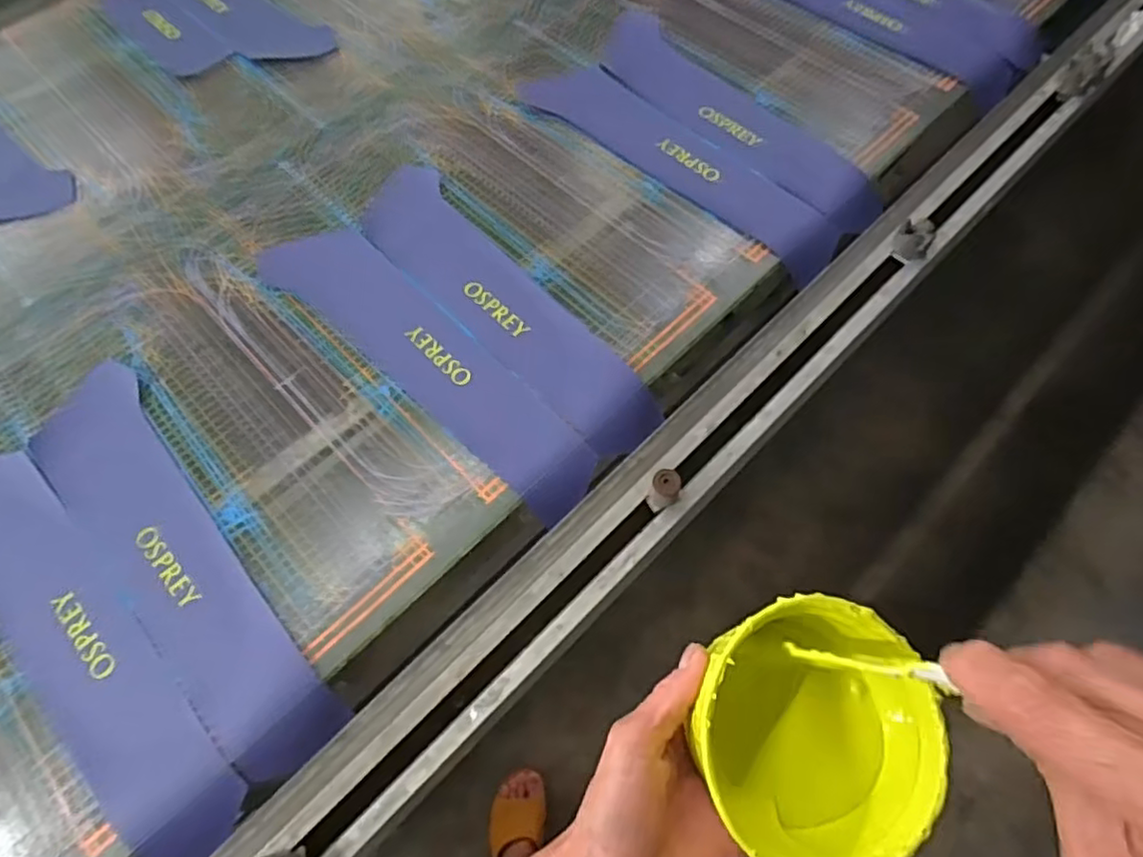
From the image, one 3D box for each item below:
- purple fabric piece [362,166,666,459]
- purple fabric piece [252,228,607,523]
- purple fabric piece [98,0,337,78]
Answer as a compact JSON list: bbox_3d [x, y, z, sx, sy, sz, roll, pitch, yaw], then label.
[{"bbox_3d":[-0.078,-0.134,0.666,0.103,0.007,0.422,-36,71,-15],"label":"purple fabric piece"},{"bbox_3d":[-0.146,-0.076,0.644,0.427,0.007,0.100,38,71,15],"label":"purple fabric piece"},{"bbox_3d":[-0.497,-0.555,0.866,0.329,0.010,0.176,34,70,14],"label":"purple fabric piece"}]

